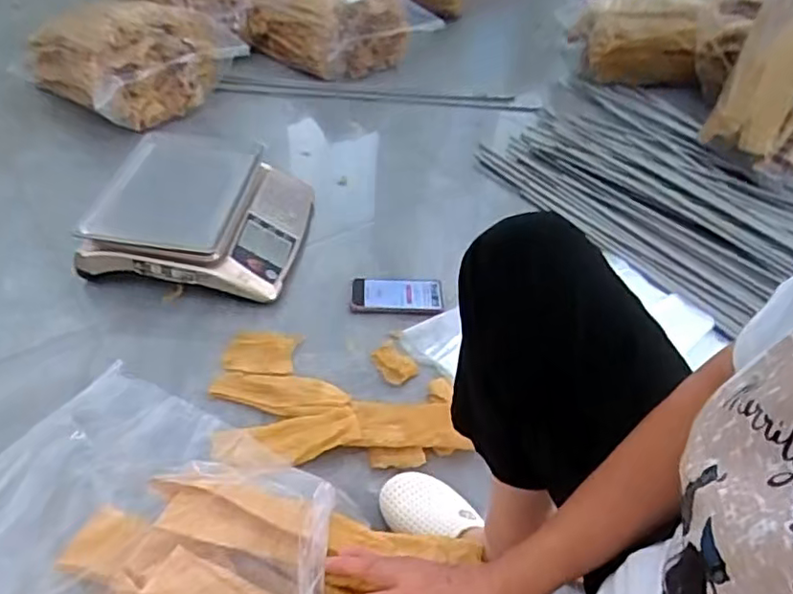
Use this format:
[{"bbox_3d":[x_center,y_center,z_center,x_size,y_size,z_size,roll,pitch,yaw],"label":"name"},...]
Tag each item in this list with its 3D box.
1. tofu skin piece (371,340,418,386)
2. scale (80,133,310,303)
[{"bbox_3d":[-0.003,0.105,0.997,0.047,0.019,0.071,-26,52,-26],"label":"tofu skin piece"},{"bbox_3d":[-0.362,-0.168,1.173,0.369,0.105,0.380,5,45,1],"label":"scale"}]

